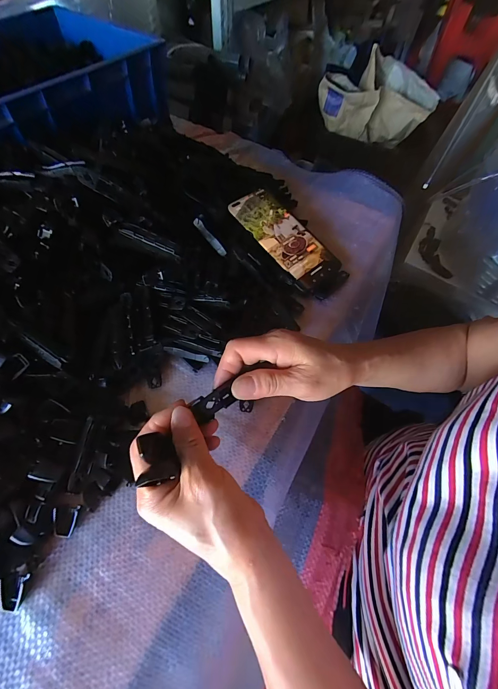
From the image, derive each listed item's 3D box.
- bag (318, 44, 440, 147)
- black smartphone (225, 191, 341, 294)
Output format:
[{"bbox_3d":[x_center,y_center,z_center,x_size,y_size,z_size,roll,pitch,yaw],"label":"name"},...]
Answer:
[{"bbox_3d":[0.387,-0.797,0.996,0.364,0.183,0.223,-8,60,-7],"label":"bag"},{"bbox_3d":[0.049,-0.145,0.407,0.072,0.004,0.160,-41,83,-23],"label":"black smartphone"}]

